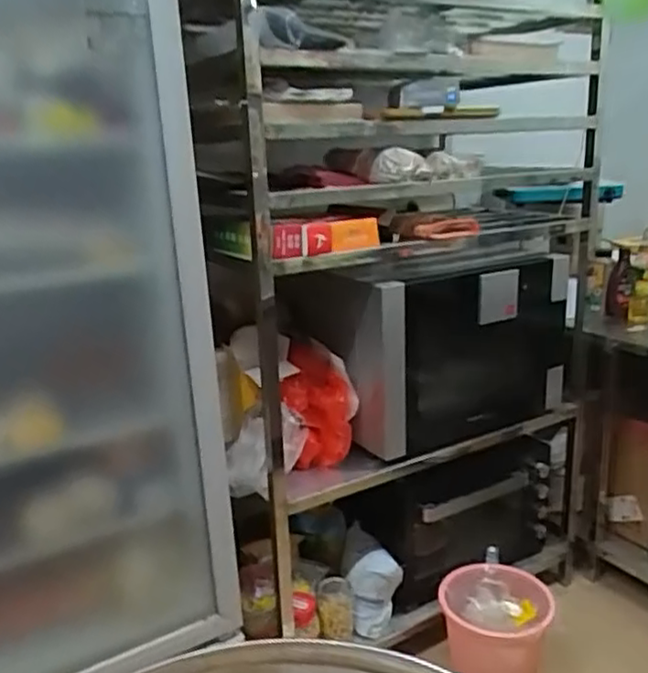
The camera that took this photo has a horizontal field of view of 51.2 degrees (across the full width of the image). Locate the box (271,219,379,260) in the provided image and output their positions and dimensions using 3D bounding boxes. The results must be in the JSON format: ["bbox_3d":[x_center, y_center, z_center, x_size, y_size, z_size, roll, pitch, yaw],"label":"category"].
[{"bbox_3d":[0.008,-0.198,1.371,0.250,0.071,0.052,-13,20,-33],"label":"box"}]

